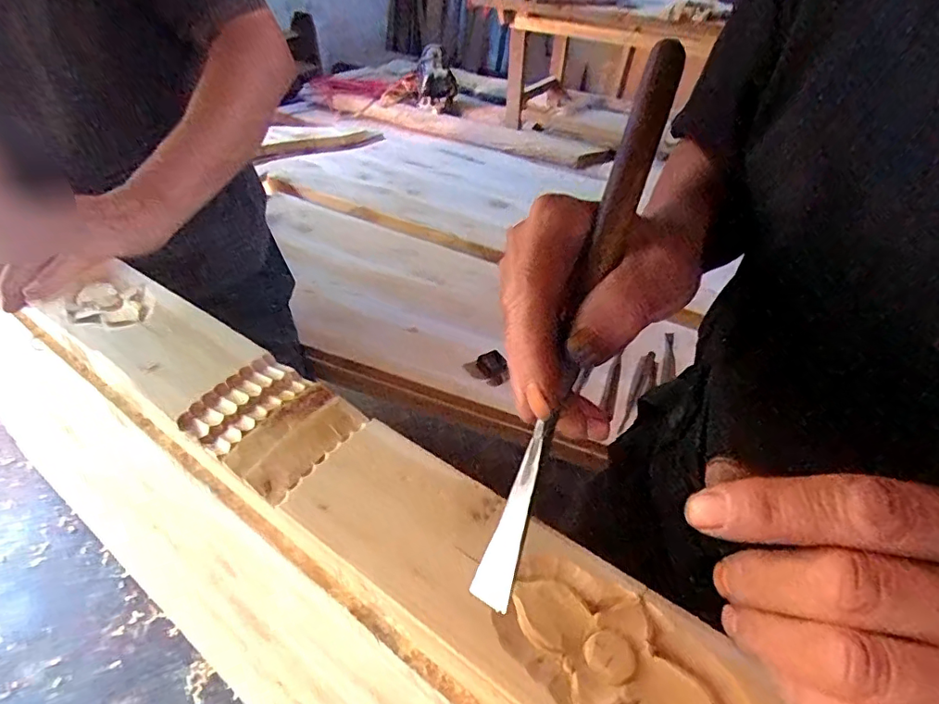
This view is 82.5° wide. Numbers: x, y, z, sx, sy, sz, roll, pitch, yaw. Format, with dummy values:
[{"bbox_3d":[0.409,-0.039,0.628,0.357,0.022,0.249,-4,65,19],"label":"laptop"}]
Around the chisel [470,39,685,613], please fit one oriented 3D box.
[{"bbox_3d":[0.048,-0.023,0.218,0.019,0.017,0.245,17,78,17],"label":"chisel"}]

